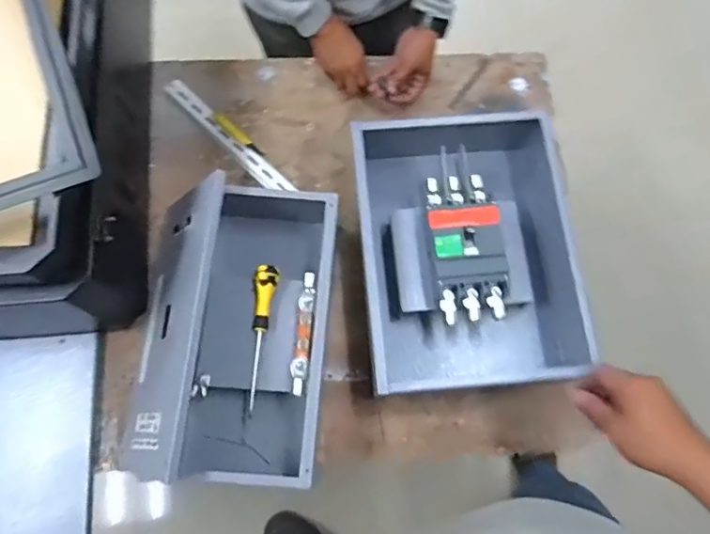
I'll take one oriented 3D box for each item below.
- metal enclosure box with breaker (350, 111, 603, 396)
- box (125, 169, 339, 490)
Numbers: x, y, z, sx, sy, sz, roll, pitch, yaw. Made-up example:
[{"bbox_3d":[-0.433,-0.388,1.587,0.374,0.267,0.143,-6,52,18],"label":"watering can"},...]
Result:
[{"bbox_3d":[0.167,-0.020,0.832,0.311,0.138,0.393,-5,75,-3],"label":"metal enclosure box with breaker"},{"bbox_3d":[-0.185,0.086,0.779,0.288,0.146,0.412,4,75,0],"label":"box"}]

